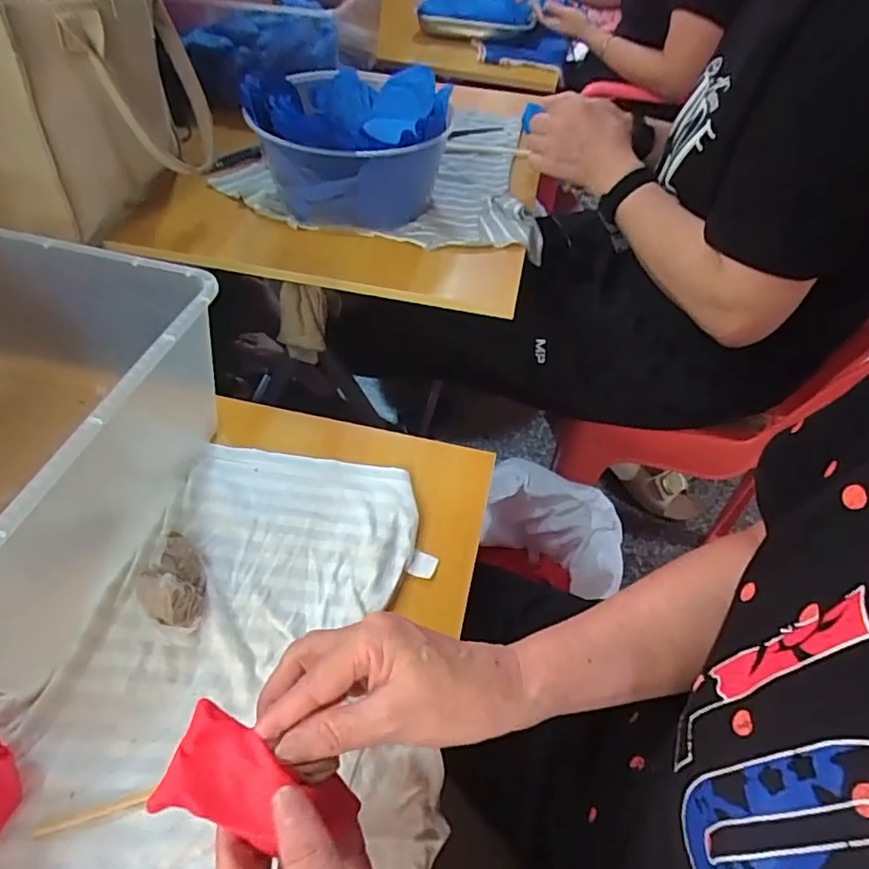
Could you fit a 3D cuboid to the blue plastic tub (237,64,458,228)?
[{"bbox_3d":[-0.095,-0.329,0.657,0.209,0.113,0.224,2,49,-3],"label":"blue plastic tub"}]

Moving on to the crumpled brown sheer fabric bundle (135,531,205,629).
[{"bbox_3d":[-0.184,0.098,0.397,0.038,0.035,0.074,-8,51,-11],"label":"crumpled brown sheer fabric bundle"}]

